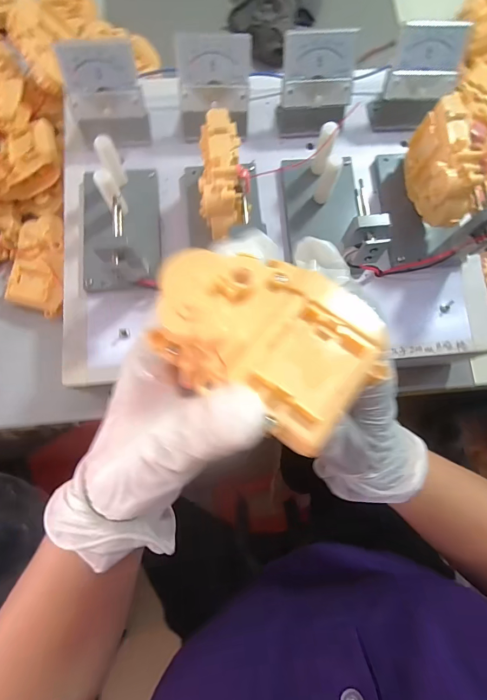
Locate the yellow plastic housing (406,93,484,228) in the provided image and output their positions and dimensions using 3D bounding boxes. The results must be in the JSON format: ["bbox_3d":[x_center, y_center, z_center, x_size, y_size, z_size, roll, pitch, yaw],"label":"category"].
[{"bbox_3d":[0.165,-0.149,0.303,0.032,0.066,0.091,-1,79,-1],"label":"yellow plastic housing"}]

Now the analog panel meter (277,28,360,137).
[{"bbox_3d":[0.067,-0.242,0.335,0.063,0.070,0.050,1,79,0],"label":"analog panel meter"}]

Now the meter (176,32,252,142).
[{"bbox_3d":[-0.026,-0.236,0.328,0.064,0.070,0.044,-4,79,-1],"label":"meter"}]

